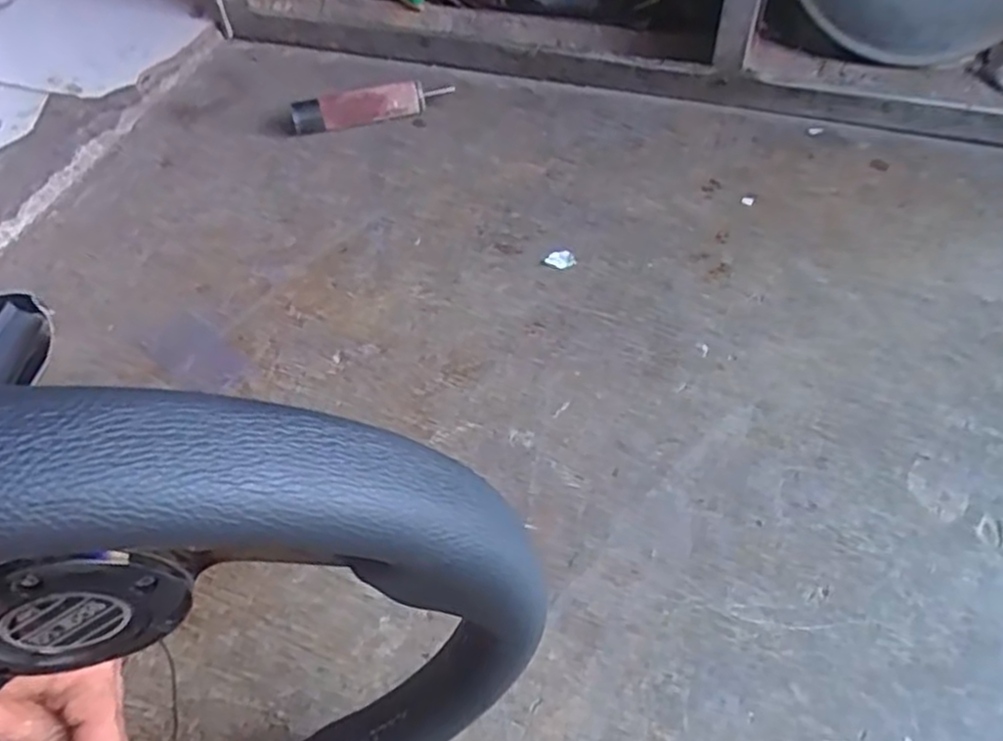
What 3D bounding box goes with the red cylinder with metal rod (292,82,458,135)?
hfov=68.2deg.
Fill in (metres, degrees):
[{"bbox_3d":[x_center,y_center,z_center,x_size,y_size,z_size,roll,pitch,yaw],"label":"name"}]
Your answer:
[{"bbox_3d":[-0.135,-0.279,0.781,0.172,0.037,0.033,-13,53,-9],"label":"red cylinder with metal rod"}]

